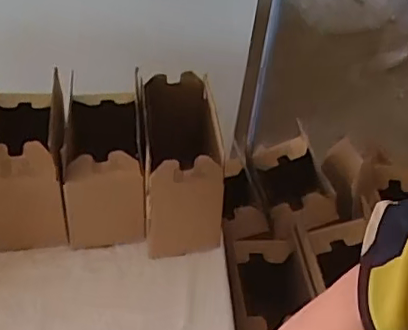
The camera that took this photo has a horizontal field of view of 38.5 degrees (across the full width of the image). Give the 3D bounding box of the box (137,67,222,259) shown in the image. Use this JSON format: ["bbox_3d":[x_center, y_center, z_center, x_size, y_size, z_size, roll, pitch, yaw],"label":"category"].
[{"bbox_3d":[-0.035,0.006,0.870,0.119,0.192,0.200,-1,41,-10],"label":"box"}]

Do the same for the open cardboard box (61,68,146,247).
[{"bbox_3d":[-0.149,0.011,0.875,0.106,0.149,0.173,-1,41,-10],"label":"open cardboard box"}]

